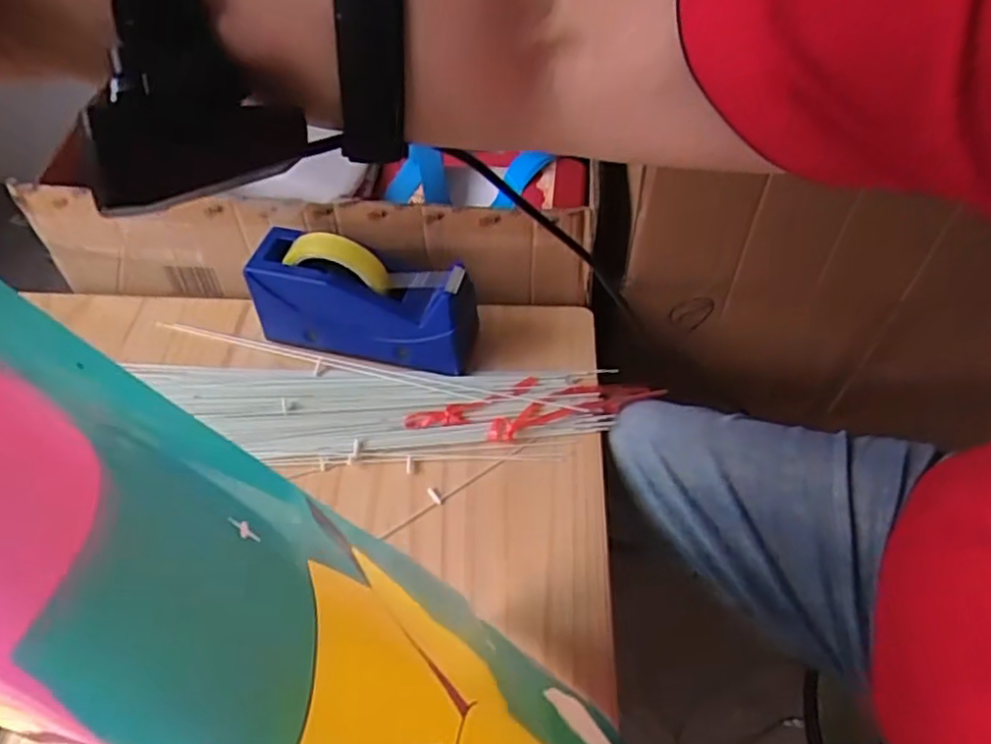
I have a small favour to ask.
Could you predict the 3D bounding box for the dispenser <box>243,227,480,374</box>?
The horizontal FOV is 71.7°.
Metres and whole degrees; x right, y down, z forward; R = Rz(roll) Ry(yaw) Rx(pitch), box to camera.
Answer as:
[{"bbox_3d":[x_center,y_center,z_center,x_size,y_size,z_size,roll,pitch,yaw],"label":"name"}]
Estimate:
[{"bbox_3d":[-0.119,-0.068,0.639,0.209,0.108,0.063,10,53,9],"label":"dispenser"}]

